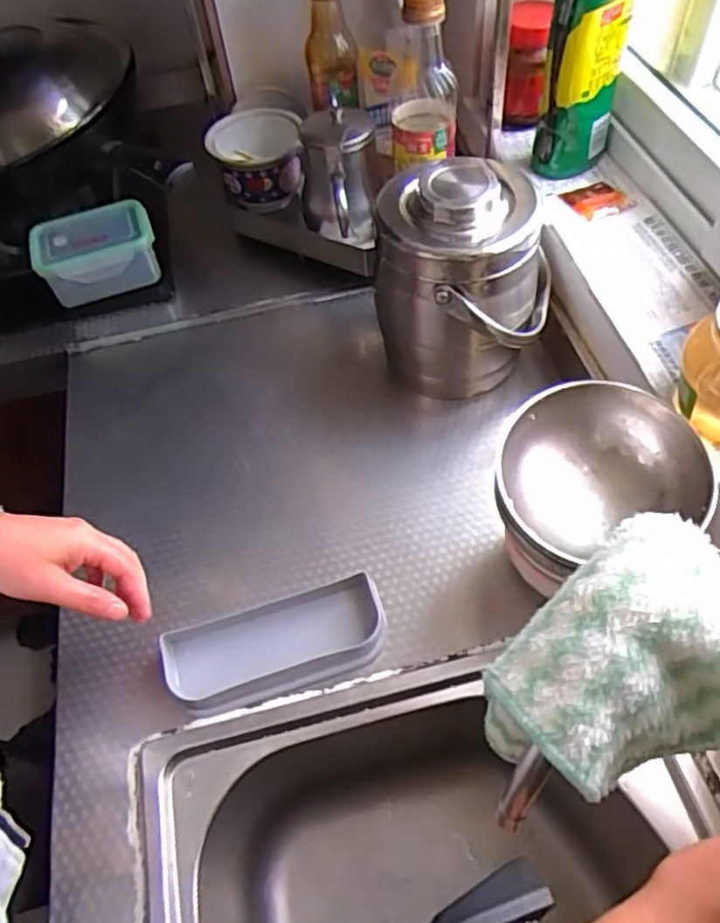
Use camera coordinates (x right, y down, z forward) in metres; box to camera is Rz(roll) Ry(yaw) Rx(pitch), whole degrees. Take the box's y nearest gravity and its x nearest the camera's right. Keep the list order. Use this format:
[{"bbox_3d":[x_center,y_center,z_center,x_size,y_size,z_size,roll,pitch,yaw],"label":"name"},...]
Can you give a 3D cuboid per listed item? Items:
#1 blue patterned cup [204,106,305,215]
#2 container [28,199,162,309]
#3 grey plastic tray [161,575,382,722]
[{"bbox_3d":[-0.134,-0.399,0.888,0.120,0.076,0.128,-6,55,1],"label":"blue patterned cup"},{"bbox_3d":[-0.331,-0.265,0.853,0.146,0.065,0.102,-21,62,-6],"label":"container"},{"bbox_3d":[-0.070,0.155,0.571,0.183,0.027,0.077,-16,55,-6],"label":"grey plastic tray"}]

